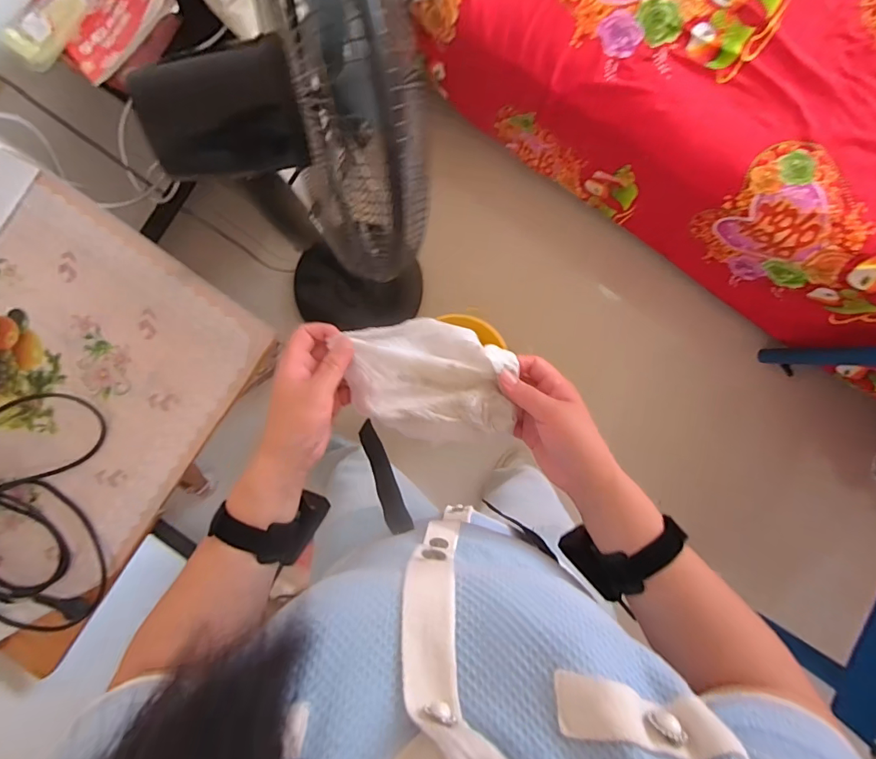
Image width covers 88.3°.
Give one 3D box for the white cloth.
[{"bbox_3d":[-0.004,0.000,0.419,0.149,0.020,0.104,13,91,1],"label":"white cloth"}]

